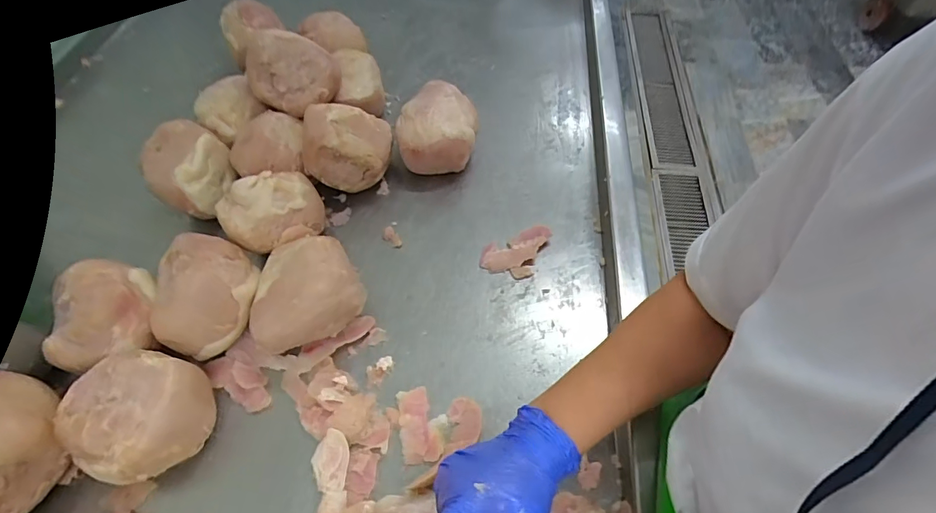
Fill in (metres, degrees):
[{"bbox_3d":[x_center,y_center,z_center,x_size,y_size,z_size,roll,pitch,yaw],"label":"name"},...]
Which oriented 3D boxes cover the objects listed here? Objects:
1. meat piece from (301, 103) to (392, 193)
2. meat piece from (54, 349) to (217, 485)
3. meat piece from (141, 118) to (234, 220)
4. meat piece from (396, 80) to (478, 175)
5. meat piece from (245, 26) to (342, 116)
[{"bbox_3d":[-0.178,-0.164,0.672,0.125,0.127,0.094,-10,56,-1],"label":"meat piece"},{"bbox_3d":[-0.350,0.174,0.477,0.126,0.093,0.121,2,57,2],"label":"meat piece"},{"bbox_3d":[-0.403,-0.125,0.639,0.103,0.078,0.112,12,58,9],"label":"meat piece"},{"bbox_3d":[-0.049,-0.210,0.718,0.128,0.083,0.141,-8,56,0],"label":"meat piece"},{"bbox_3d":[-0.266,-0.286,0.677,0.129,0.086,0.083,6,57,5],"label":"meat piece"}]

